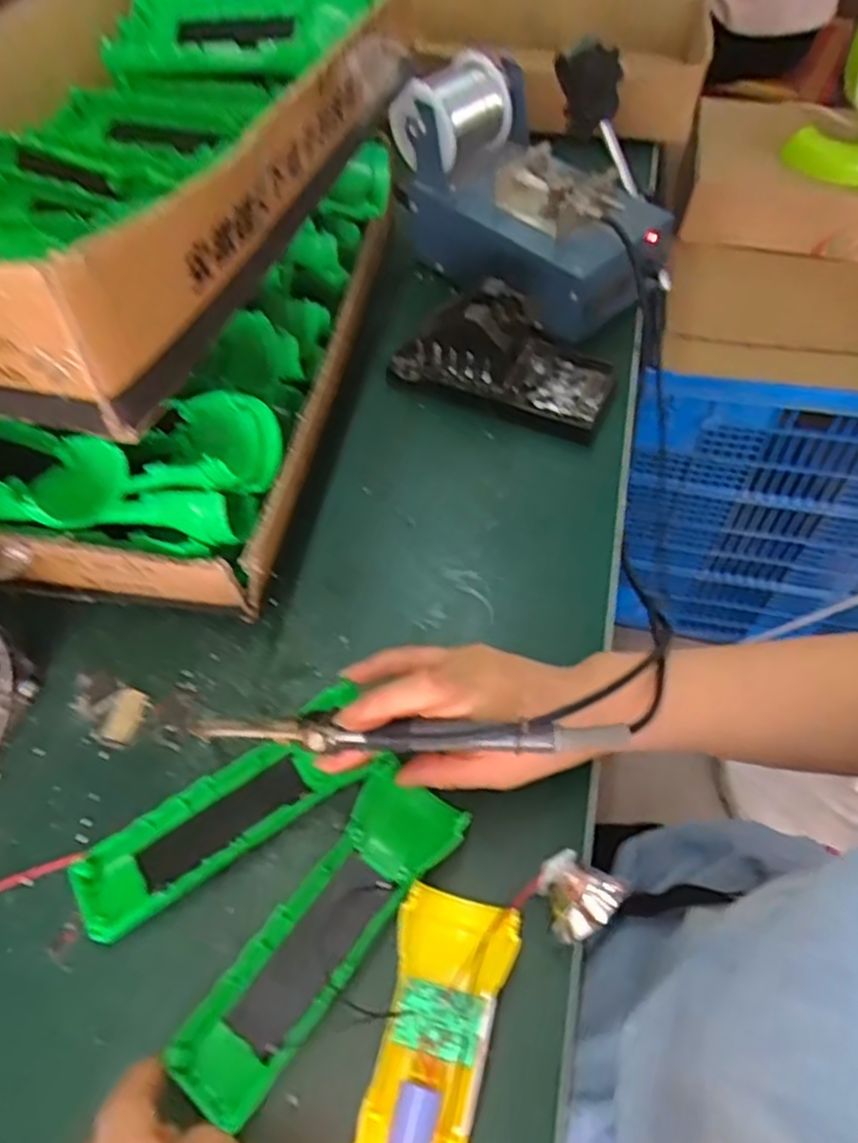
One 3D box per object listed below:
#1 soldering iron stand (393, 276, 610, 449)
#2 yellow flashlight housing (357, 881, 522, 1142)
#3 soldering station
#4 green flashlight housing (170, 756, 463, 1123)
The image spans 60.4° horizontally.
[{"bbox_3d":[0.058,-0.168,0.537,0.156,0.070,0.090,20,59,13],"label":"soldering iron stand"},{"bbox_3d":[-0.005,0.217,0.305,0.051,0.026,0.159,14,58,11],"label":"yellow flashlight housing"},{"bbox_3d":[0.082,-0.291,0.570,0.126,0.123,0.208,-38,64,-22],"label":"soldering station"},{"bbox_3d":[-0.050,0.167,0.345,0.049,0.025,0.161,35,67,16],"label":"green flashlight housing"}]

